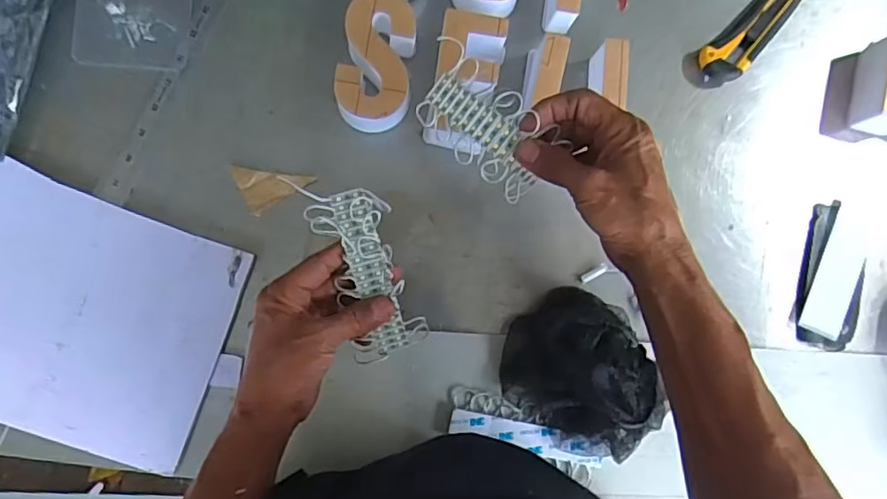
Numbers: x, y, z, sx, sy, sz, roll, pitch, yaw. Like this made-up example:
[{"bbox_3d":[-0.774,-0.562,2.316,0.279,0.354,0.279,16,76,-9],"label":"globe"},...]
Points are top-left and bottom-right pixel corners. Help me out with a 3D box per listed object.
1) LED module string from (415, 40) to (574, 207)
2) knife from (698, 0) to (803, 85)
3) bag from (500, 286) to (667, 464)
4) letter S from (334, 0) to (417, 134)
[{"bbox_3d":[0.031,-0.093,0.427,0.108,0.028,0.058,44,104,10],"label":"LED module string"},{"bbox_3d":[0.308,-0.218,0.561,0.146,0.020,0.042,-42,89,-7],"label":"knife"},{"bbox_3d":[0.122,0.108,0.498,0.140,0.059,0.114,42,83,0],"label":"bag"},{"bbox_3d":[-0.059,-0.161,0.514,0.066,0.045,0.116,6,85,-4],"label":"letter S"}]

